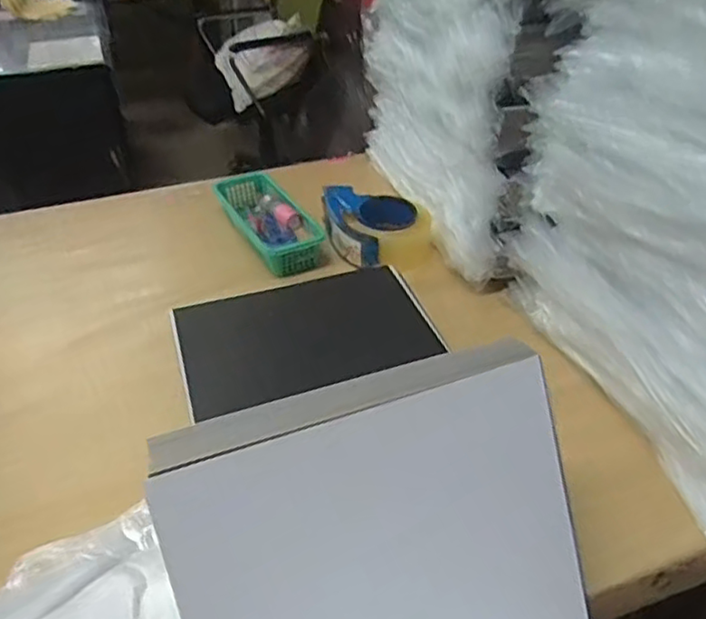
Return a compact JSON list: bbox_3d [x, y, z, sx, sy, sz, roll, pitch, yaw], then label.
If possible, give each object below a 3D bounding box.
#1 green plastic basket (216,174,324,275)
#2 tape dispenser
[{"bbox_3d":[-0.122,-0.126,0.896,0.097,0.044,0.233,-18,40,-20],"label":"green plastic basket"},{"bbox_3d":[0.028,-0.114,0.862,0.118,0.057,0.158,-20,41,-22],"label":"tape dispenser"}]

